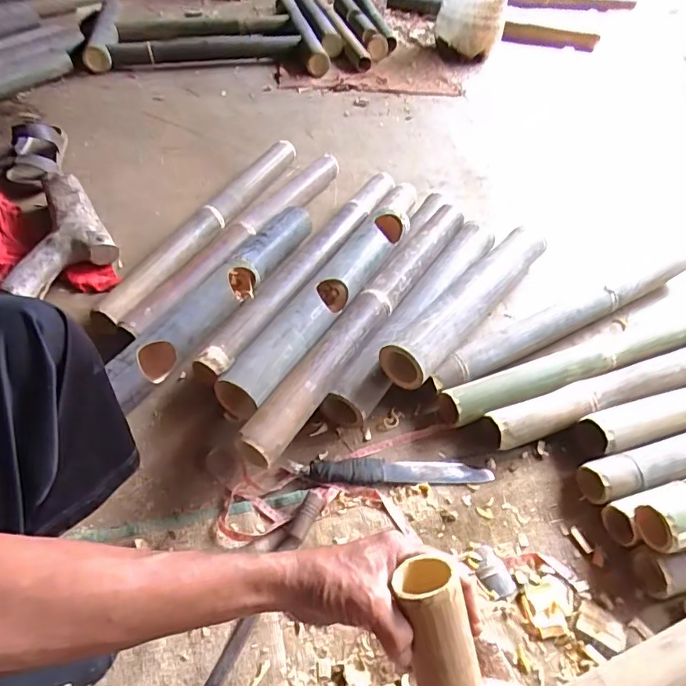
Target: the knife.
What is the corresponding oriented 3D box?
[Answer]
[{"bbox_3d":[0.083,0.180,0.696,0.253,0.018,0.039,0,47,-3],"label":"knife"}]

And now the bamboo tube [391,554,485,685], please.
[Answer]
[{"bbox_3d":[0.084,0.273,0.399,0.050,0.201,0.041,-17,10,-18],"label":"bamboo tube"}]

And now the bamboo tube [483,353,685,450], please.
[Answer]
[{"bbox_3d":[0.490,0.059,0.791,0.586,0.045,0.062,-13,49,-15],"label":"bamboo tube"}]

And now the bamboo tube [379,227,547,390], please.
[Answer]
[{"bbox_3d":[0.221,-0.080,0.834,0.078,0.077,0.448,32,53,24],"label":"bamboo tube"}]

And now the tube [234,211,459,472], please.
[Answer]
[{"bbox_3d":[0.040,-0.051,0.786,0.061,0.055,0.602,26,51,20],"label":"tube"}]

